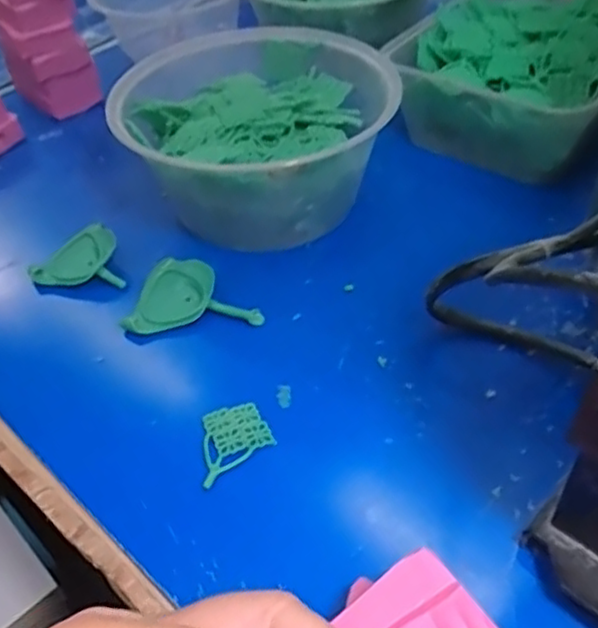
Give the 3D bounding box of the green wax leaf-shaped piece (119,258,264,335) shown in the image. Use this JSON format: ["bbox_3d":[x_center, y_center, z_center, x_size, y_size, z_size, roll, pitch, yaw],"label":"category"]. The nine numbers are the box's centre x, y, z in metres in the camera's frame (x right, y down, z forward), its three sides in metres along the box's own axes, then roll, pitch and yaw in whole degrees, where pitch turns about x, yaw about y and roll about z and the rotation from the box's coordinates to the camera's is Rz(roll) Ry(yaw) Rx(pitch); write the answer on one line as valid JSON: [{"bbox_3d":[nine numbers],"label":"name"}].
[{"bbox_3d":[-0.059,-0.012,0.369,0.072,0.009,0.045,-8,61,7],"label":"green wax leaf-shaped piece"}]

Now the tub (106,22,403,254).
[{"bbox_3d":[-0.023,-0.108,0.420,0.158,0.076,0.160,-3,45,3],"label":"tub"}]

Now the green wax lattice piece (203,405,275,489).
[{"bbox_3d":[-0.033,0.058,0.308,0.037,0.009,0.030,-28,49,-20],"label":"green wax lattice piece"}]

